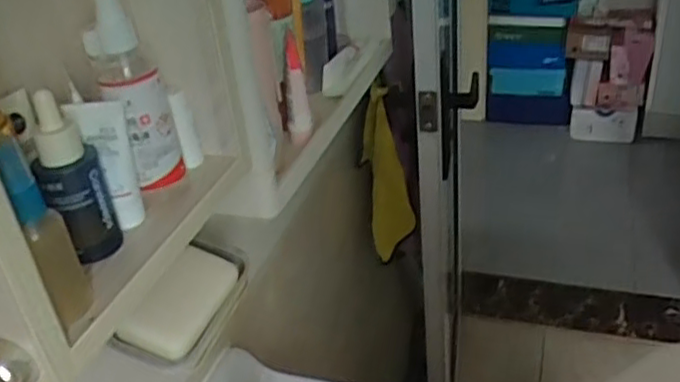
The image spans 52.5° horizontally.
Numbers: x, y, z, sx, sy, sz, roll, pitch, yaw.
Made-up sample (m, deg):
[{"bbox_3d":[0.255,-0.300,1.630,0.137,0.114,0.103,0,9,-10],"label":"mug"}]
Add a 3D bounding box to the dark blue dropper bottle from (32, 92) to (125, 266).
[{"bbox_3d":[-0.155,-0.007,0.399,0.034,0.098,0.031,-19,34,-18],"label":"dark blue dropper bottle"}]

